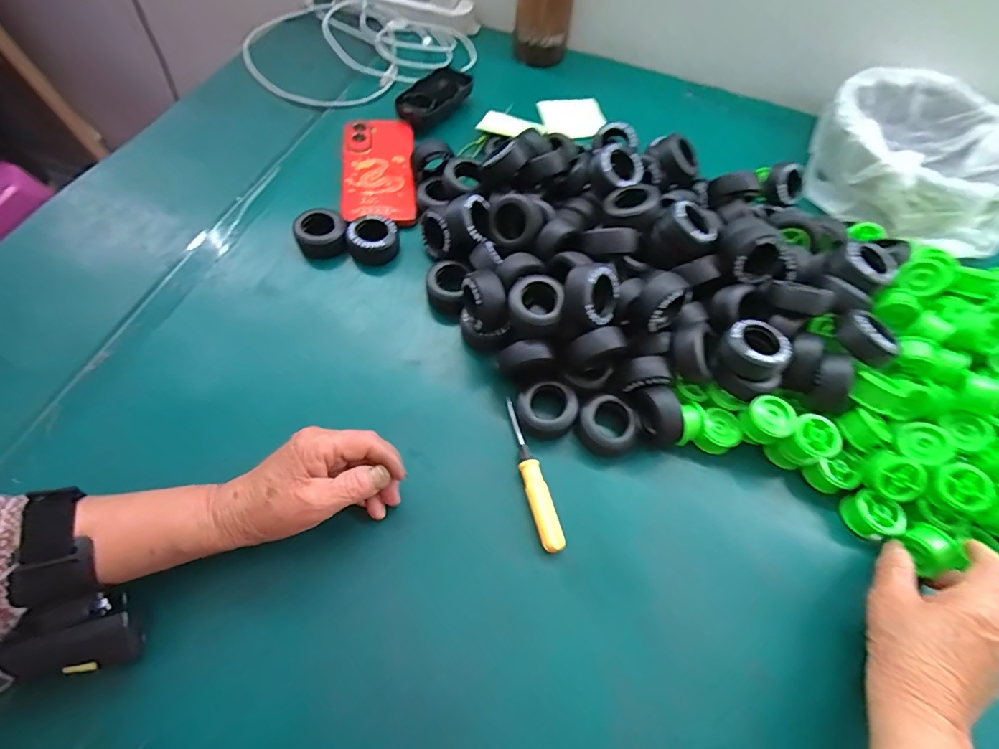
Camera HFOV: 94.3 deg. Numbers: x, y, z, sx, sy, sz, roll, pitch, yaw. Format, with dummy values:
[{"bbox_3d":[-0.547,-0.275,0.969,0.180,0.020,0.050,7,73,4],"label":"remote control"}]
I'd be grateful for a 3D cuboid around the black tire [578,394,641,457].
[{"bbox_3d":[0.089,0.042,0.381,0.052,0.020,0.046,-38,71,-22],"label":"black tire"}]

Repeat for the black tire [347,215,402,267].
[{"bbox_3d":[-0.122,-0.132,0.449,0.046,0.022,0.052,-4,62,-8],"label":"black tire"}]

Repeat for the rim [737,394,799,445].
[{"bbox_3d":[0.214,0.037,0.372,0.033,0.023,0.035,2,62,-4],"label":"rim"}]

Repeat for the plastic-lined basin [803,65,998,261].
[{"bbox_3d":[0.495,-0.257,0.546,0.236,0.080,0.245,-34,71,-18],"label":"plastic-lined basin"}]

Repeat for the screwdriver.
[{"bbox_3d":[0.023,0.074,0.362,0.017,0.014,0.125,-13,64,-12],"label":"screwdriver"}]

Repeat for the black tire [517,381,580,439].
[{"bbox_3d":[0.039,0.029,0.383,0.048,0.021,0.044,2,62,-4],"label":"black tire"}]

